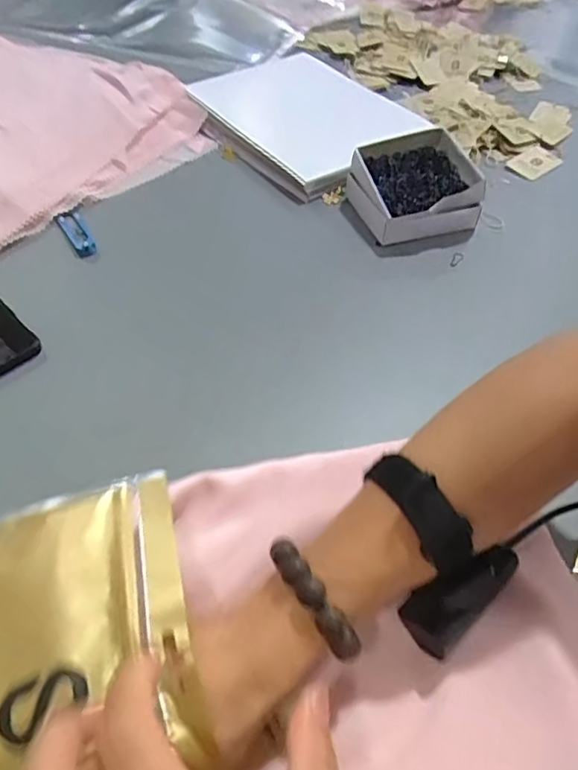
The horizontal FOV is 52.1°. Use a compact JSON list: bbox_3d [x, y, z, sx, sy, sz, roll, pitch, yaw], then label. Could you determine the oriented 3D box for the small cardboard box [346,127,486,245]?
[{"bbox_3d":[0.125,-0.200,0.599,0.110,0.052,0.116,-13,51,-11],"label":"small cardboard box"}]

